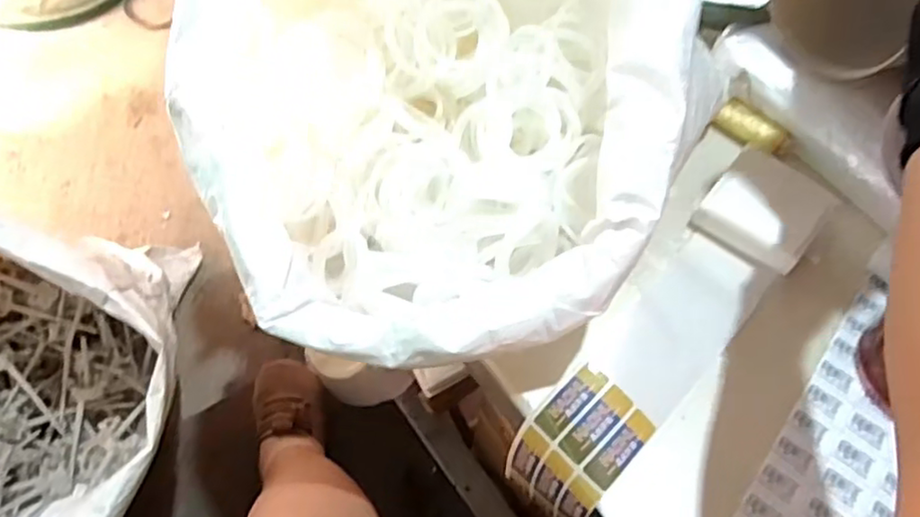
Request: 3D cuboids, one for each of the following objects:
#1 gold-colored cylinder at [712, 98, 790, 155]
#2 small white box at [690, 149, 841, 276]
[{"bbox_3d":[0.283,-0.126,0.643,0.069,0.022,0.029,40,63,20],"label":"gold-colored cylinder"},{"bbox_3d":[0.269,-0.044,0.583,0.090,0.030,0.095,37,62,19],"label":"small white box"}]

